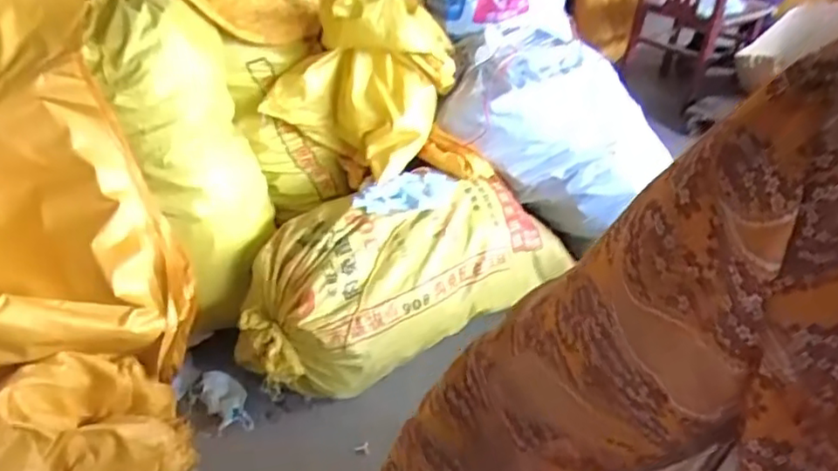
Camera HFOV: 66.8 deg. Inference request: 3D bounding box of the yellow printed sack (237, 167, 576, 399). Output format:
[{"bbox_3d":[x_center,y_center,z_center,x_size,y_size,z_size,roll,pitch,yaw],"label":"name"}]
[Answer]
[{"bbox_3d":[-0.018,0.055,1.438,0.815,0.258,0.304,-23,43,-33],"label":"yellow printed sack"}]

